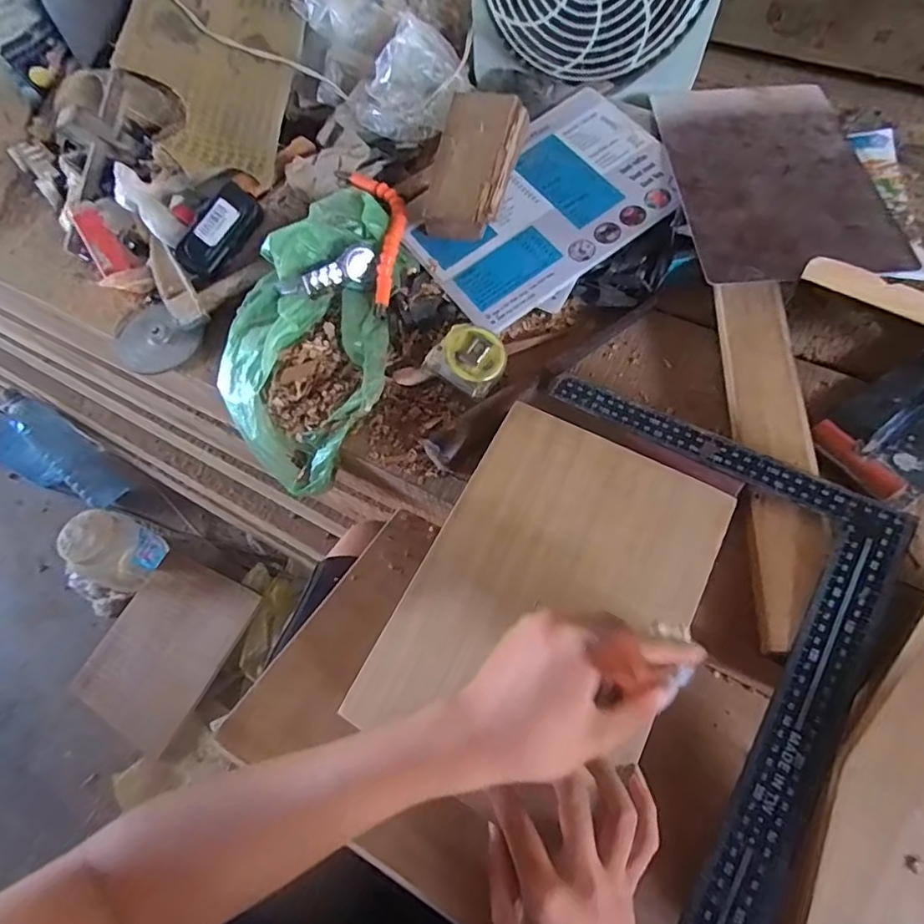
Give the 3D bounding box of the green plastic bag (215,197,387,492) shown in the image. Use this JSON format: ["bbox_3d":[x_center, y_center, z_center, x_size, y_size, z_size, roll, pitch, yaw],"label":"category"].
[{"bbox_3d":[-0.154,-0.130,0.535,0.159,0.062,0.309,5,78,6],"label":"green plastic bag"}]

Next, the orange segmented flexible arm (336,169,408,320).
[{"bbox_3d":[-0.086,-0.253,0.583,0.061,0.026,0.209,-15,61,-5],"label":"orange segmented flexible arm"}]

